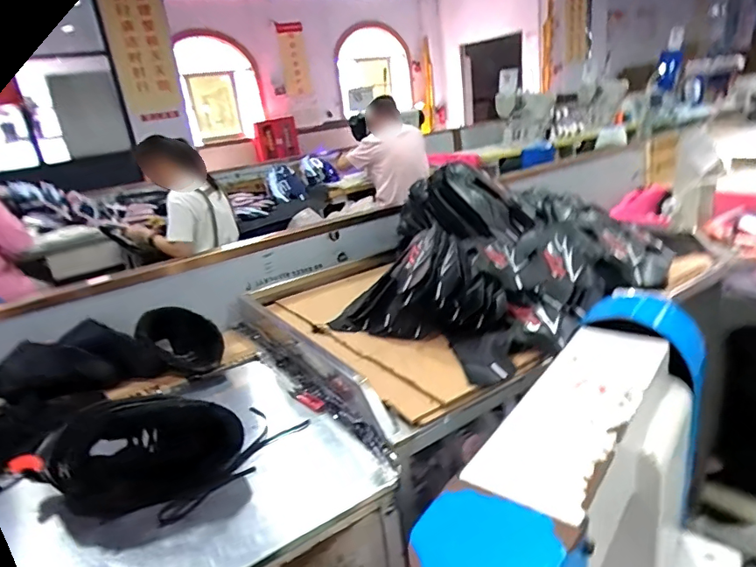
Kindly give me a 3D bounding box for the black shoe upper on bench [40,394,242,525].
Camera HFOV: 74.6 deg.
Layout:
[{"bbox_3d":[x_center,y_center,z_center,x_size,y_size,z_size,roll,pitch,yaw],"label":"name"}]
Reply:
[{"bbox_3d":[-0.324,0.224,0.690,0.256,0.127,0.116,-10,20,-7],"label":"black shoe upper on bench"}]

